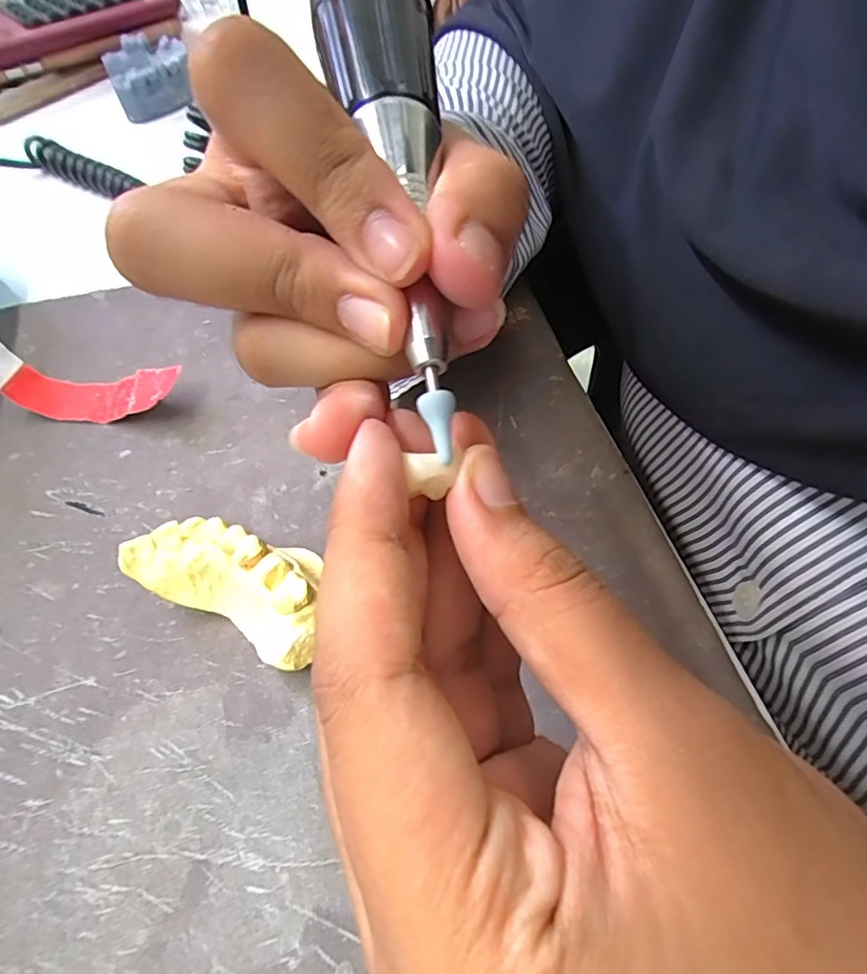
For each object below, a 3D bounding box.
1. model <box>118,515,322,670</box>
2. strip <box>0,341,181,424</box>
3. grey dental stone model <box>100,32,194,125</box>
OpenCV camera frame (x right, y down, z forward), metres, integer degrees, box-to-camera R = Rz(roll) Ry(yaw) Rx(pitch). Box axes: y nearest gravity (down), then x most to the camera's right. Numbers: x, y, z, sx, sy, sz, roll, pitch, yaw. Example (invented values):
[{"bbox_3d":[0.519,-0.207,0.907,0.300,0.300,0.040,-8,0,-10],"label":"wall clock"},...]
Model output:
[{"bbox_3d":[-0.061,0.029,0.181,0.066,0.027,0.034,25,61,15],"label":"model"},{"bbox_3d":[-0.143,-0.044,0.227,0.072,0.029,0.022,5,57,3],"label":"strip"},{"bbox_3d":[-0.184,-0.270,0.375,0.050,0.026,0.062,-22,60,-14],"label":"grey dental stone model"}]

